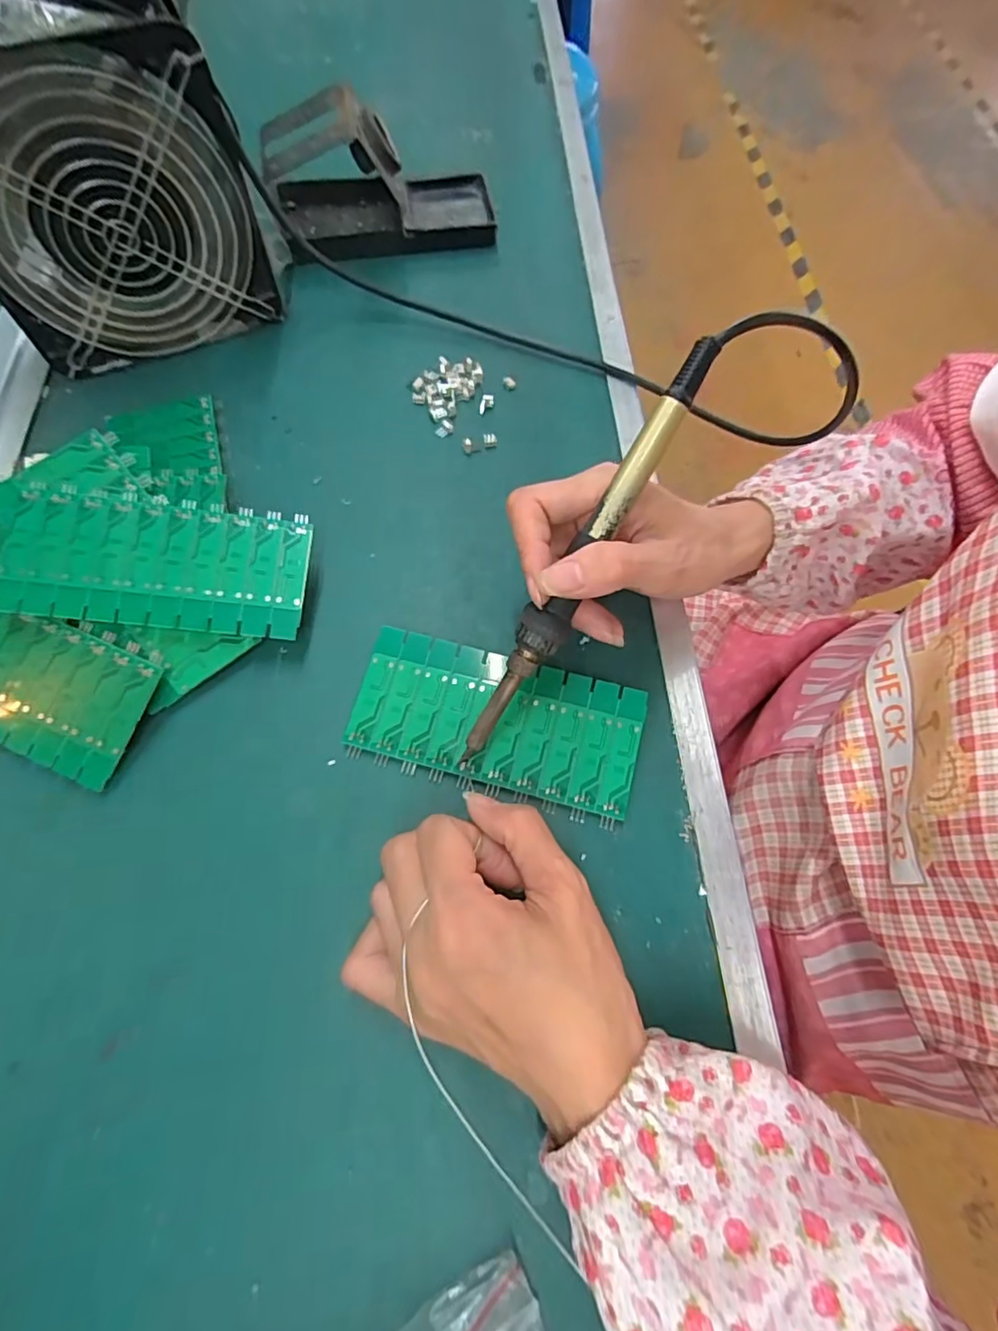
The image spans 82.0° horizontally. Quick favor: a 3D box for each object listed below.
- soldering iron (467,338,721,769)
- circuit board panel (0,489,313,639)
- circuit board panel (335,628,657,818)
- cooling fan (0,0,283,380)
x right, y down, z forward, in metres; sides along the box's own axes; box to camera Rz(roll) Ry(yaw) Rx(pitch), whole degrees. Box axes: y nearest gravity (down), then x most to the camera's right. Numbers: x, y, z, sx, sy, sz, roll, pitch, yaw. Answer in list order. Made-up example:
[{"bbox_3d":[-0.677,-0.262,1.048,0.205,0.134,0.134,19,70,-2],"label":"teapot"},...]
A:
[{"bbox_3d":[0.033,-0.040,0.244,0.019,0.015,0.201,32,103,11],"label":"soldering iron"},{"bbox_3d":[-0.167,-0.050,0.283,0.138,0.004,0.064,3,78,-9],"label":"circuit board panel"},{"bbox_3d":[-0.001,0.026,0.280,0.137,0.010,0.061,14,67,5],"label":"circuit board panel"},{"bbox_3d":[-0.215,-0.259,0.320,0.154,0.151,0.059,-21,69,-11],"label":"cooling fan"}]

